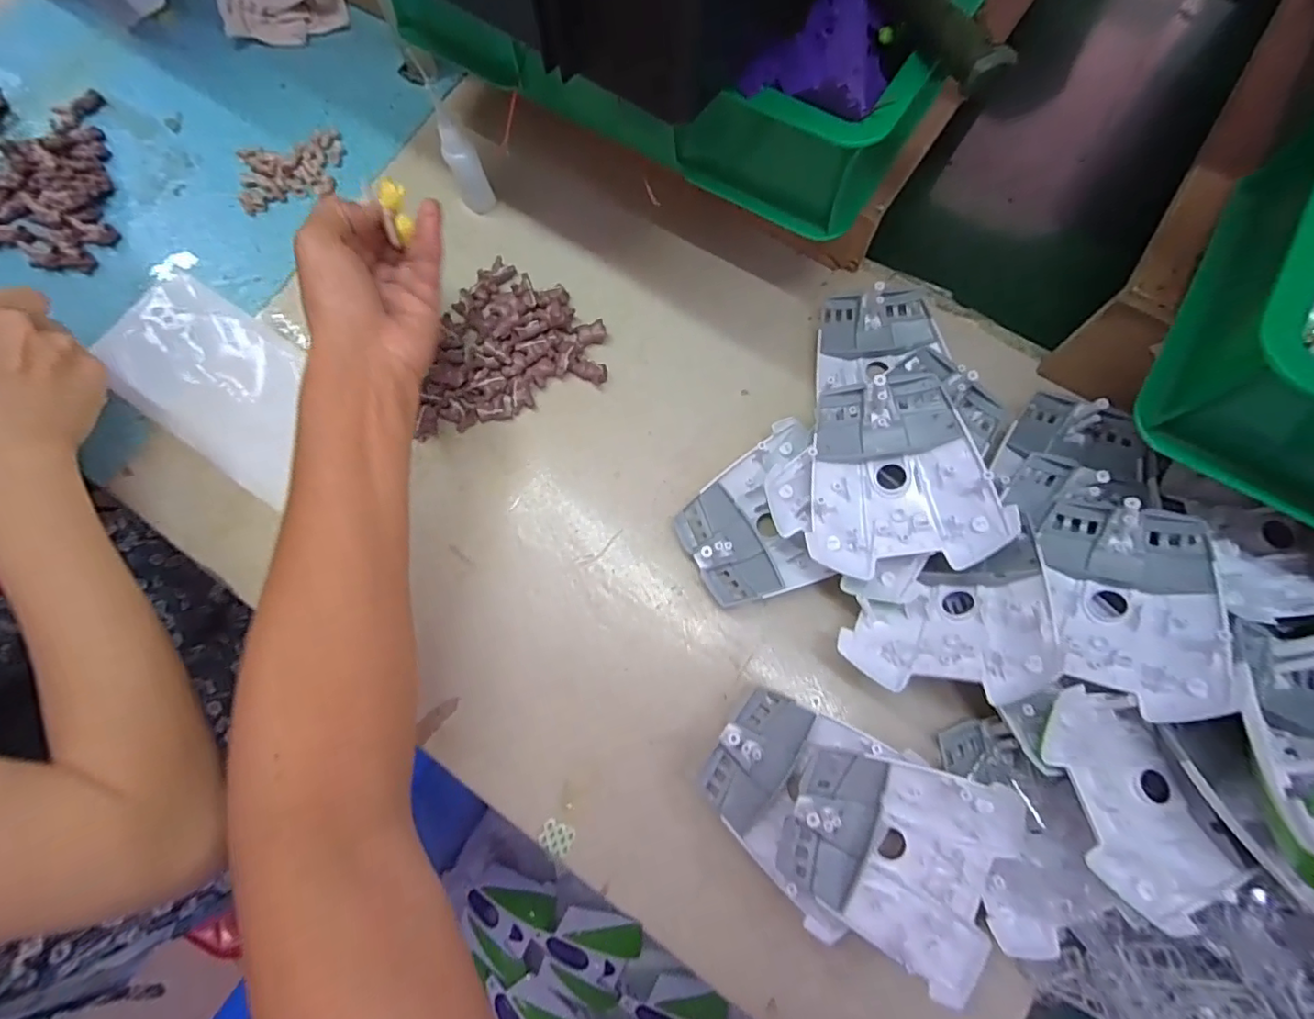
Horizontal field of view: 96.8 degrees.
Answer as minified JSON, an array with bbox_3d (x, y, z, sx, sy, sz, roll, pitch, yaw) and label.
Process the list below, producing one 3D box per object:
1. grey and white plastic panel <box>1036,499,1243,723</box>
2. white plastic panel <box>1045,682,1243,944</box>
[{"bbox_3d":[0.248,0.049,0.306,0.072,0.014,0.112,-4,61,36],"label":"grey and white plastic panel"},{"bbox_3d":[0.236,0.140,0.286,0.065,0.018,0.100,-4,64,-12],"label":"white plastic panel"}]

